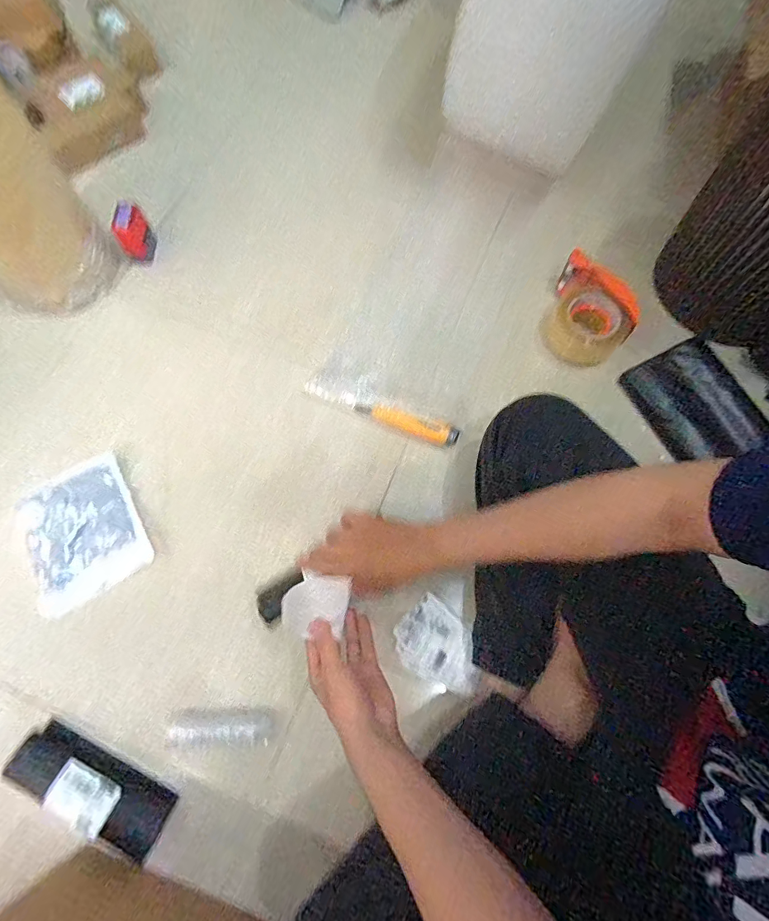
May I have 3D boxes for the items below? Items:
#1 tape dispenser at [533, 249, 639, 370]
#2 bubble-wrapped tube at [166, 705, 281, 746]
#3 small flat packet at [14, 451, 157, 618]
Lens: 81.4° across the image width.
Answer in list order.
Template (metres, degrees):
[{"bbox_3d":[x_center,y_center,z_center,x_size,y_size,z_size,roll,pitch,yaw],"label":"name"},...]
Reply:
[{"bbox_3d":[0.341,-0.244,0.756,0.144,0.073,0.151,31,72,9],"label":"tape dispenser"},{"bbox_3d":[-0.205,0.338,0.572,0.129,0.027,0.042,2,71,-1],"label":"bubble-wrapped tube"},{"bbox_3d":[-0.437,0.101,0.643,0.158,0.025,0.190,-29,74,-11],"label":"small flat packet"}]

